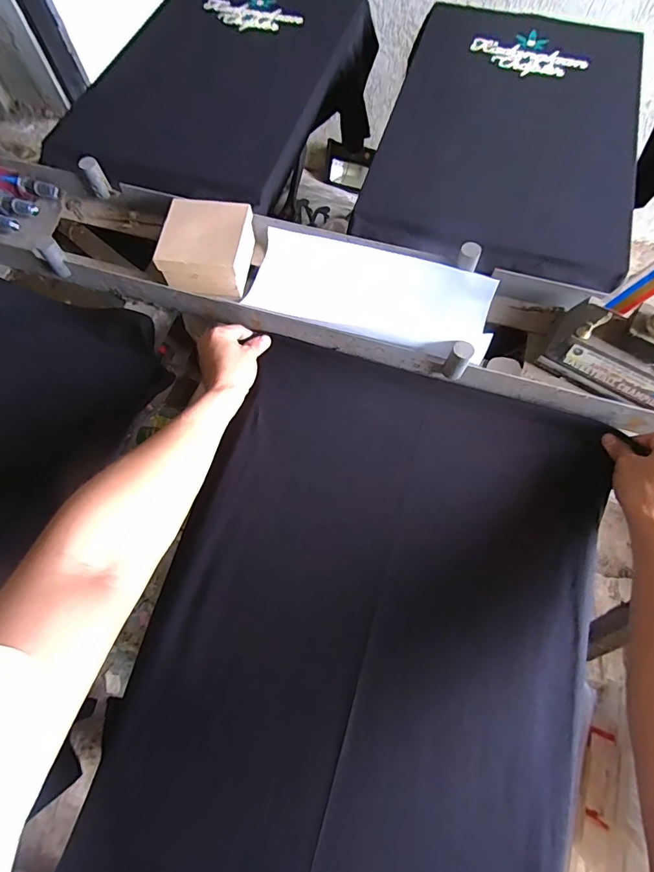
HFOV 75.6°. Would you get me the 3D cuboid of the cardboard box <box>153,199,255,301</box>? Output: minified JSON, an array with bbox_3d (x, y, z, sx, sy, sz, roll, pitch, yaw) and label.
[{"bbox_3d":[-0.163,-0.256,0.581,0.113,0.064,0.122,8,69,4],"label":"cardboard box"}]

